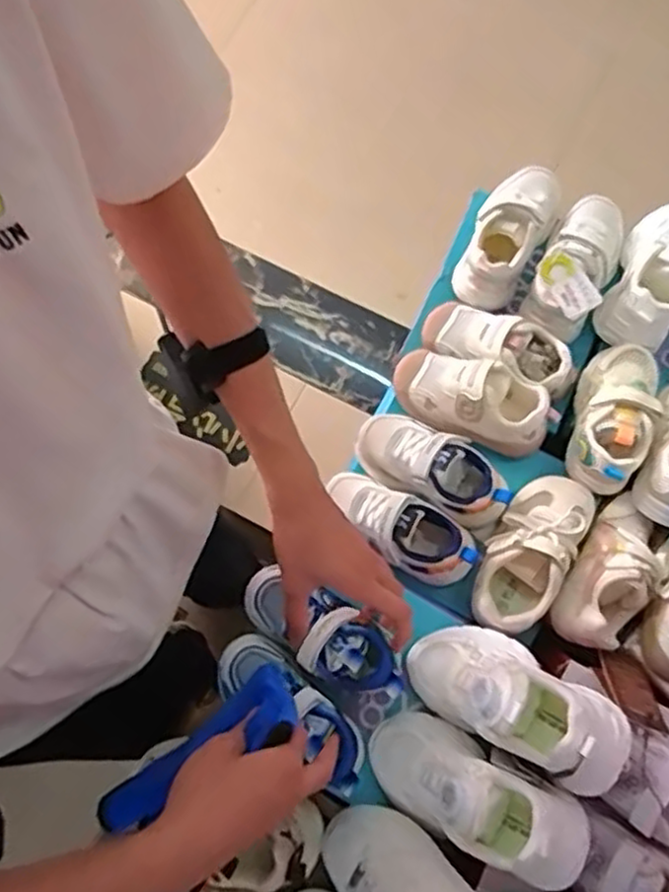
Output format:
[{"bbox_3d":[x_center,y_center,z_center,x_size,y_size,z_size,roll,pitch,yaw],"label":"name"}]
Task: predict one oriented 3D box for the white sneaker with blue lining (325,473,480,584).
[{"bbox_3d":[0.063,0.078,0.694,0.155,0.054,0.068,32,80,9],"label":"white sneaker with blue lining"}]

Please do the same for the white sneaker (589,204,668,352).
[{"bbox_3d":[0.347,-0.190,0.739,0.080,0.070,0.186,29,79,8],"label":"white sneaker"}]

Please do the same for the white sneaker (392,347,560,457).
[{"bbox_3d":[0.143,-0.051,0.728,0.166,0.058,0.078,26,79,8],"label":"white sneaker"}]

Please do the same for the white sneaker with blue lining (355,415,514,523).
[{"bbox_3d":[0.098,0.019,0.705,0.160,0.057,0.067,29,79,8],"label":"white sneaker with blue lining"}]

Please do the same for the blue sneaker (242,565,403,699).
[{"bbox_3d":[-0.010,0.172,0.637,0.160,0.075,0.061,28,79,18],"label":"blue sneaker"}]

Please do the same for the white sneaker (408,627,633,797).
[{"bbox_3d":[0.153,0.216,0.584,0.175,0.114,0.087,32,80,9],"label":"white sneaker"}]

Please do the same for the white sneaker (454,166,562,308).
[{"bbox_3d":[0.193,-0.239,0.781,0.071,0.056,0.163,27,79,8],"label":"white sneaker"}]

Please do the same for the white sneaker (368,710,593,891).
[{"bbox_3d":[0.108,0.285,0.571,0.182,0.085,0.077,15,76,31],"label":"white sneaker"}]

